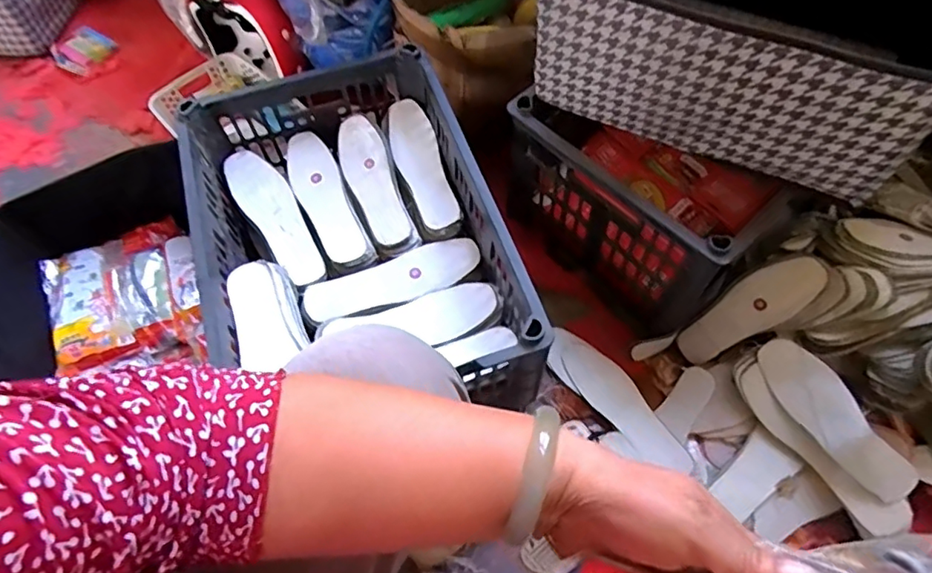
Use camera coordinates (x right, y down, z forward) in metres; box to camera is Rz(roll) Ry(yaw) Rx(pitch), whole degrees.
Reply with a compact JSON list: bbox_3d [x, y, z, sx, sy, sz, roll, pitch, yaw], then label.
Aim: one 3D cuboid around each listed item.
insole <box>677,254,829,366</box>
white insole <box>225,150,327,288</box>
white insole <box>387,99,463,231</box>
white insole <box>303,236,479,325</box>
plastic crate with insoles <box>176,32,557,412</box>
[{"bbox_3d":[0.357,0.033,0.733,0.011,0.209,0.066,-29,78,-45],"label":"insole"},{"bbox_3d":[-0.263,-0.103,0.787,0.067,0.014,0.231,-34,68,-14],"label":"white insole"},{"bbox_3d":[-0.063,-0.174,0.803,0.061,0.020,0.215,-18,66,-7],"label":"white insole"},{"bbox_3d":[-0.096,-0.005,0.751,0.229,0.029,0.062,-21,66,-8],"label":"white insole"},{"bbox_3d":[-0.147,-0.073,0.727,0.346,0.153,0.488,-16,65,-6],"label":"plastic crate with insoles"}]

